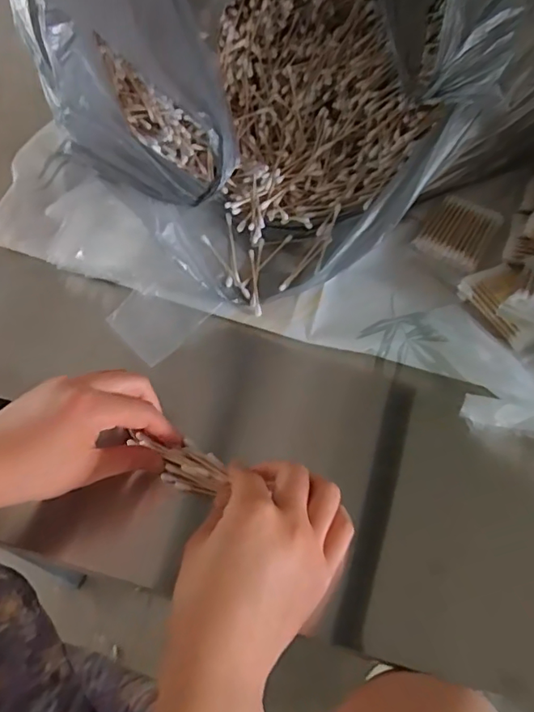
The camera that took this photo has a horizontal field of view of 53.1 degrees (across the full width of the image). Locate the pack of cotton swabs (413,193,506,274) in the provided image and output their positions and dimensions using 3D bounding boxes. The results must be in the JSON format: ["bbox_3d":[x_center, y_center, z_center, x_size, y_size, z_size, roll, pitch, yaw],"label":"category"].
[{"bbox_3d":[0.170,-0.112,0.476,0.059,0.009,0.081,27,63,20],"label":"pack of cotton swabs"}]

